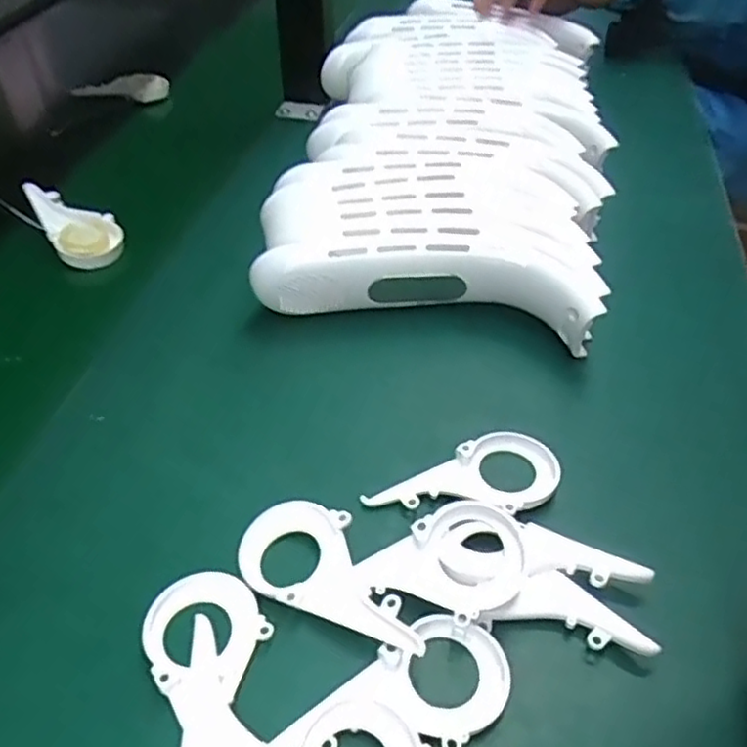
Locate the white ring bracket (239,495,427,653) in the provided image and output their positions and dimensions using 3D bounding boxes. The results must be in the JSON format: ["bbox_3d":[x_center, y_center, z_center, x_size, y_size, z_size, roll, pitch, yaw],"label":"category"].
[{"bbox_3d":[-0.015,0.085,0.294,0.091,0.013,0.044,21,47,19],"label":"white ring bracket"}]

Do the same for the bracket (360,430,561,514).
[{"bbox_3d":[0.046,0.055,0.331,0.093,0.008,0.046,-18,47,-19],"label":"bracket"}]

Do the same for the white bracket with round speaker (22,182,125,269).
[{"bbox_3d":[-0.225,-0.113,0.503,0.089,0.019,0.048,38,55,15],"label":"white bracket with round speaker"}]

